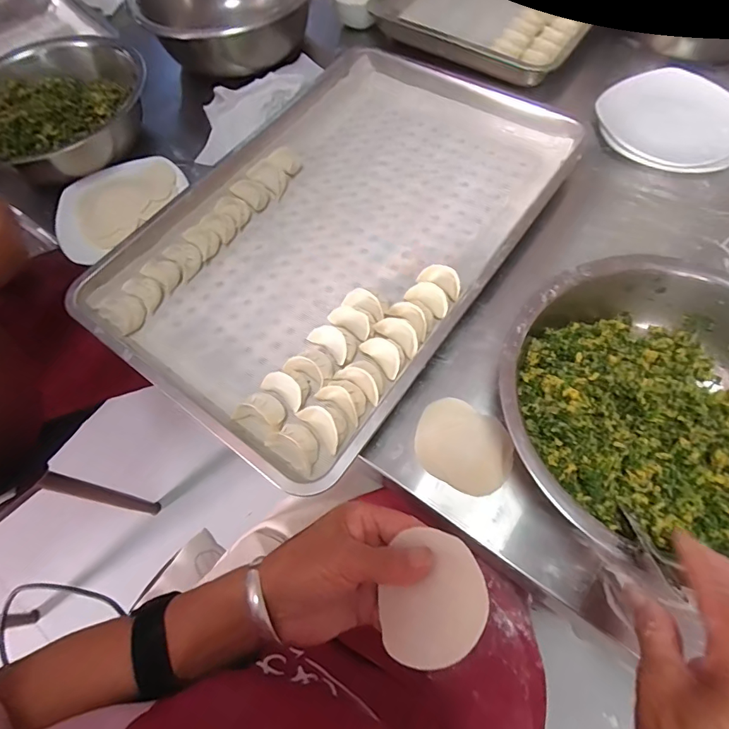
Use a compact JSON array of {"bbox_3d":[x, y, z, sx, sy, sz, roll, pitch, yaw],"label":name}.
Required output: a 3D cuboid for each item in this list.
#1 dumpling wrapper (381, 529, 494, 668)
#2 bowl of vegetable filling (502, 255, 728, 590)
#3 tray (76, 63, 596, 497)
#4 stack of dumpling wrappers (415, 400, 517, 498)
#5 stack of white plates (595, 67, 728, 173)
[{"bbox_3d":[0.042,0.147,0.267,0.065,0.012,0.077,13,63,42],"label":"dumpling wrapper"},{"bbox_3d":[0.263,0.039,0.387,0.271,0.091,0.268,-1,65,2],"label":"bowl of vegetable filling"},{"bbox_3d":[-0.030,-0.188,0.543,0.408,0.068,0.587,33,70,16],"label":"tray"},{"bbox_3d":[0.098,0.082,0.424,0.095,0.015,0.078,30,69,15],"label":"stack of dumpling wrappers"},{"bbox_3d":[0.440,-0.352,0.608,0.190,0.034,0.190,23,68,12],"label":"stack of white plates"}]

